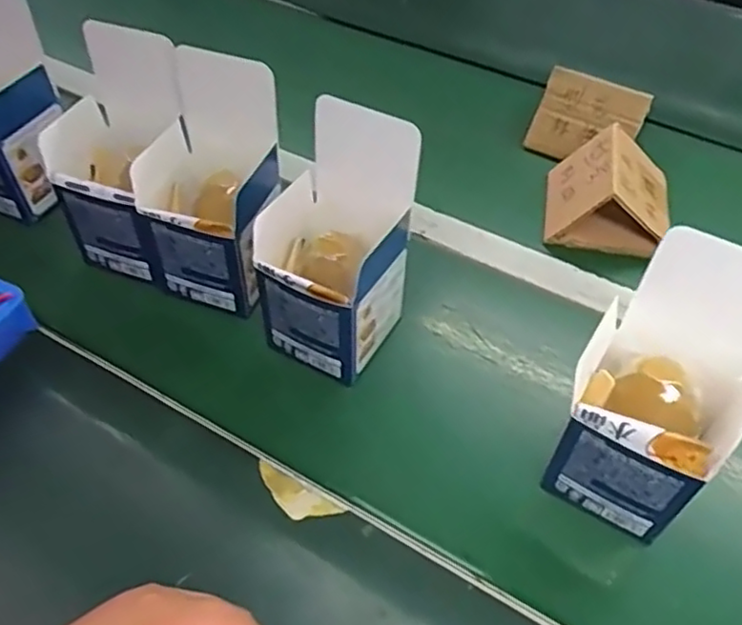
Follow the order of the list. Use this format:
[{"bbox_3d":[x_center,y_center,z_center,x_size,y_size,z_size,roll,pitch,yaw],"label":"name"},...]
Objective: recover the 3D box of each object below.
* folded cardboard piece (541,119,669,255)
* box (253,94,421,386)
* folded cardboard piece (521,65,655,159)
[{"bbox_3d":[0.223,-0.116,0.625,0.105,0.071,0.106,11,50,9],"label":"folded cardboard piece"},{"bbox_3d":[-0.027,-0.046,0.493,0.094,0.159,0.101,26,54,21],"label":"box"},{"bbox_3d":[0.222,-0.195,0.690,0.104,0.085,0.016,18,27,4],"label":"folded cardboard piece"}]

